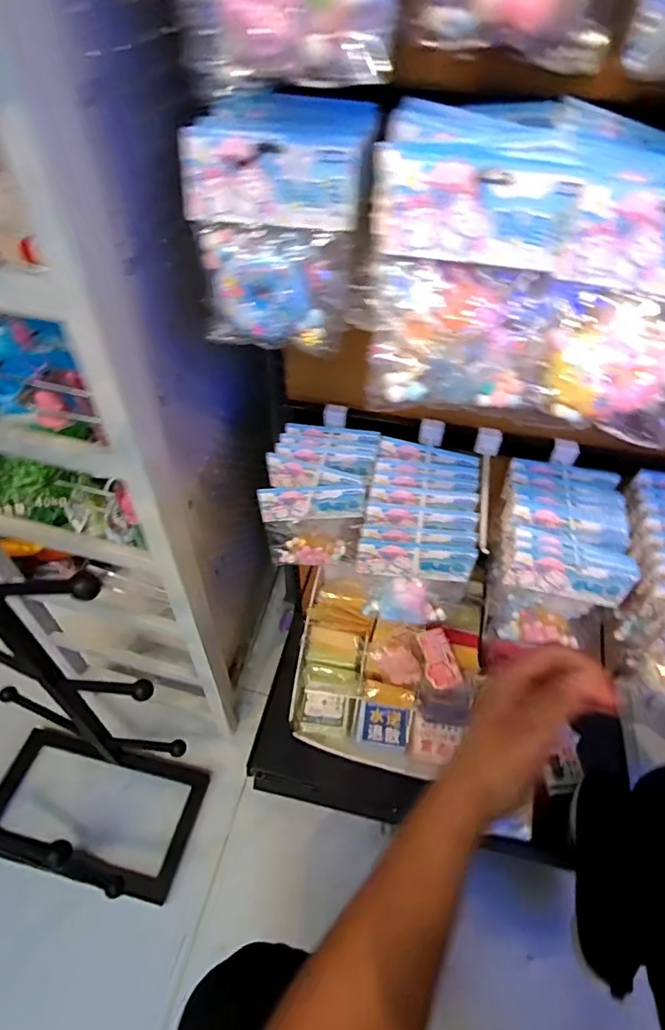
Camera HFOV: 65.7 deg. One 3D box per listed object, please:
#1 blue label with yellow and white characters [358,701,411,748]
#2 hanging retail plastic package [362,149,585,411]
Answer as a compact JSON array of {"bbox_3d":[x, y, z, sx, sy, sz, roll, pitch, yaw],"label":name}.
[{"bbox_3d":[0.096,0.390,0.959,0.091,0.010,0.074,8,76,7],"label":"blue label with yellow and white characters"},{"bbox_3d":[0.092,-0.164,0.365,0.124,0.165,0.035,2,25,3],"label":"hanging retail plastic package"}]

